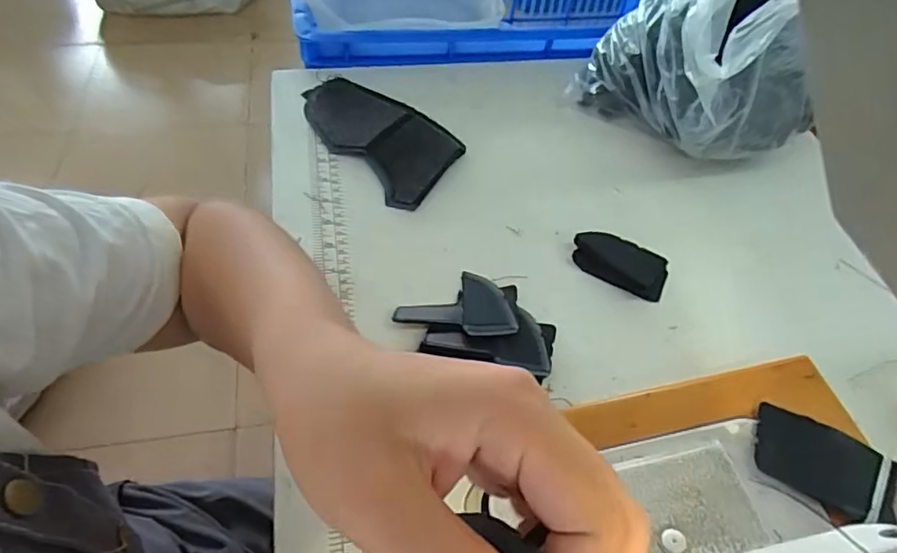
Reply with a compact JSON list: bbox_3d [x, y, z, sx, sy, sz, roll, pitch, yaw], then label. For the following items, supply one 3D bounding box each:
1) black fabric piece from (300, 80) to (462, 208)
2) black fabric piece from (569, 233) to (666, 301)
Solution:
[{"bbox_3d":[-0.074,-0.132,0.525,0.181,0.014,0.093,35,55,21],"label":"black fabric piece"},{"bbox_3d":[0.133,-0.010,0.448,0.074,0.018,0.037,30,54,18],"label":"black fabric piece"}]

